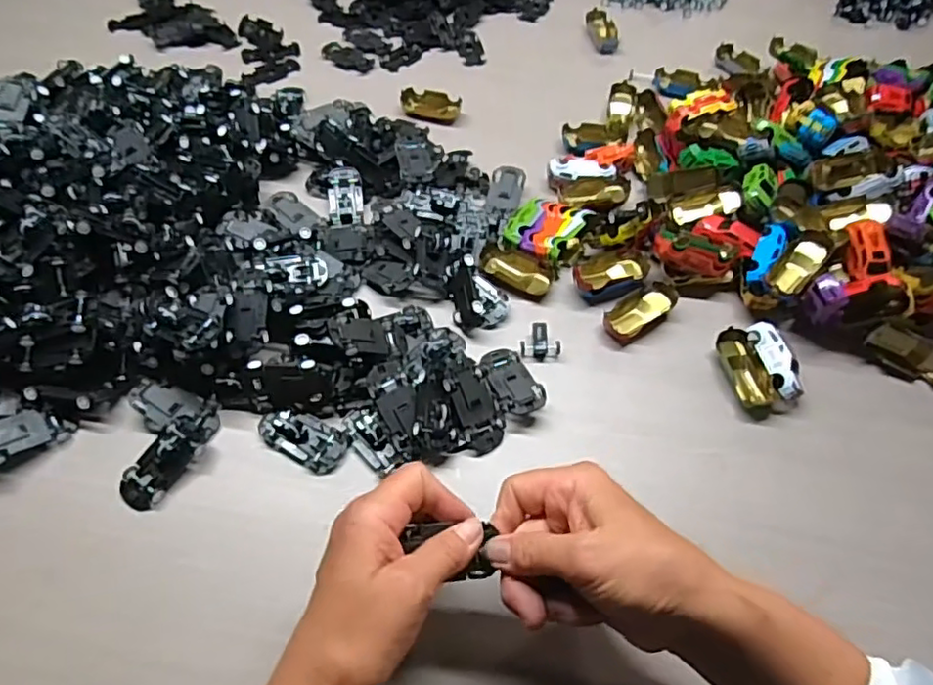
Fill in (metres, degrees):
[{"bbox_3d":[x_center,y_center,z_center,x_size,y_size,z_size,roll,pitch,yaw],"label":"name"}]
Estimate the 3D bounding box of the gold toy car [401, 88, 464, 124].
[{"bbox_3d":[-0.038,-0.248,0.647,0.062,0.016,0.028,9,56,5],"label":"gold toy car"}]

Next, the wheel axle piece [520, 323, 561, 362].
[{"bbox_3d":[0.058,0.000,0.486,0.031,0.016,0.025,3,56,1],"label":"wheel axle piece"}]

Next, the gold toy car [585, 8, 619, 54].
[{"bbox_3d":[0.162,-0.371,0.734,0.030,0.016,0.065,-6,56,-5],"label":"gold toy car"}]

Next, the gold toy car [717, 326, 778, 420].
[{"bbox_3d":[0.214,0.022,0.472,0.026,0.017,0.068,-12,57,-9],"label":"gold toy car"}]

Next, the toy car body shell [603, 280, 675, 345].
[{"bbox_3d":[0.141,-0.024,0.504,0.066,0.018,0.031,-33,62,-21],"label":"toy car body shell"}]

